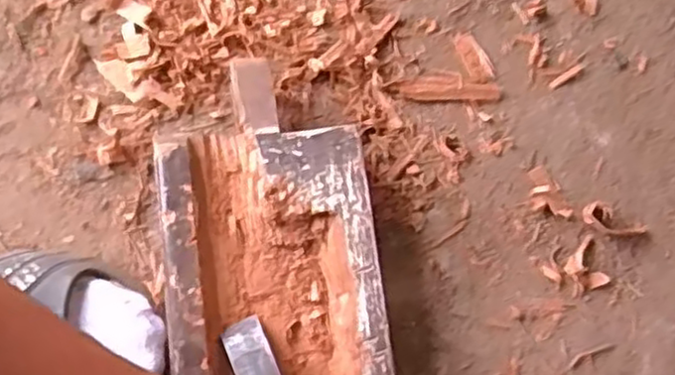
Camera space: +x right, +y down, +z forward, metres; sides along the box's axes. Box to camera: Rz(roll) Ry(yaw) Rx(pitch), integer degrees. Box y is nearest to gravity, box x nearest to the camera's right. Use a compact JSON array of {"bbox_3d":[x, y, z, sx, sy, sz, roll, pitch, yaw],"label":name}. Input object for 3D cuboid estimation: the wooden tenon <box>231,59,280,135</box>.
[{"bbox_3d":[-0.054,-0.059,0.467,0.025,0.009,0.049,-9,81,-2],"label":"wooden tenon"}]

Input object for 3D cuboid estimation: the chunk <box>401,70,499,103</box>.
[{"bbox_3d":[0.082,-0.075,0.530,0.073,0.004,0.023,2,80,-1],"label":"chunk"}]

